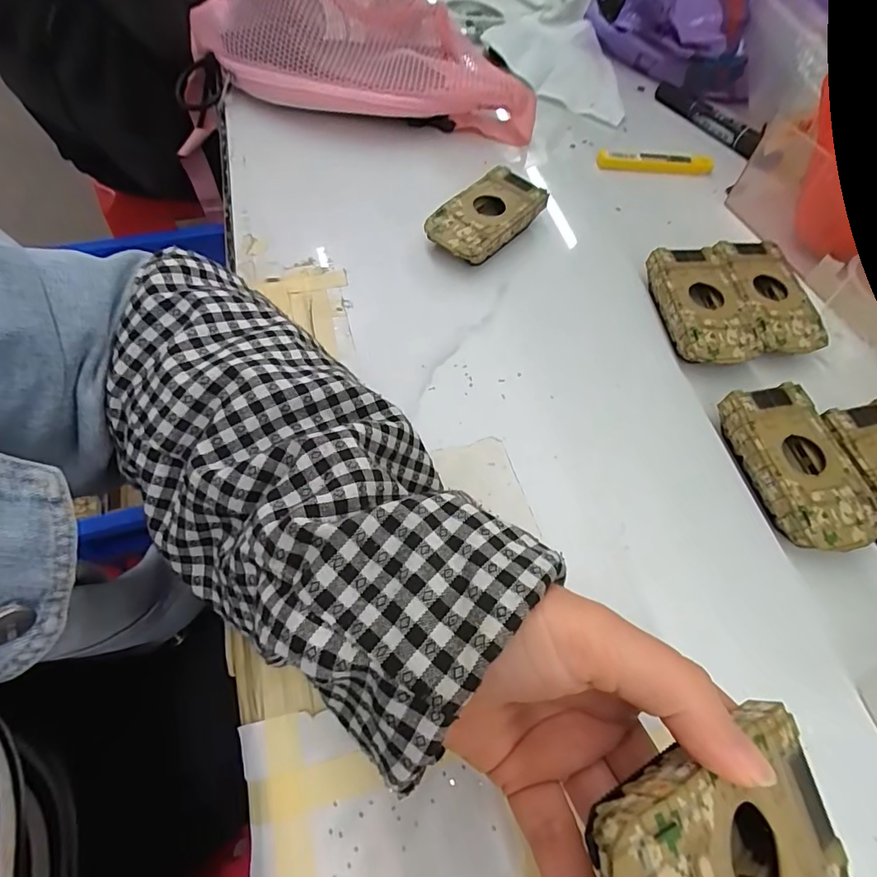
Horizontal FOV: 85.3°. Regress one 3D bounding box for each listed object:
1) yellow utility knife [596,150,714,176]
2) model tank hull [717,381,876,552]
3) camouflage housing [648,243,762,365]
[{"bbox_3d":[0.195,-0.245,0.424,0.109,0.011,0.019,0,61,-4],"label":"yellow utility knife"},{"bbox_3d":[0.203,0.018,0.275,0.051,0.027,0.094,-9,62,-8],"label":"model tank hull"},{"bbox_3d":[0.179,-0.087,0.329,0.049,0.026,0.092,-5,62,-7],"label":"camouflage housing"}]

